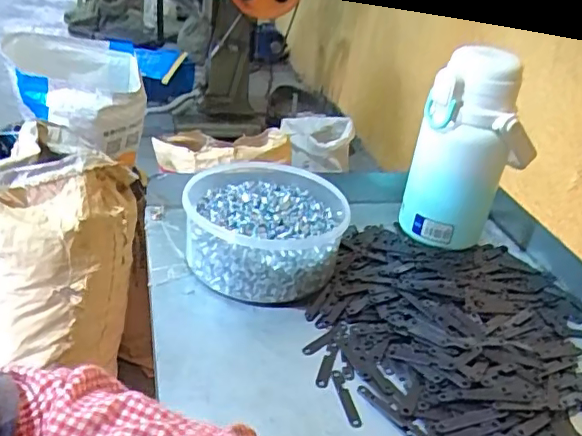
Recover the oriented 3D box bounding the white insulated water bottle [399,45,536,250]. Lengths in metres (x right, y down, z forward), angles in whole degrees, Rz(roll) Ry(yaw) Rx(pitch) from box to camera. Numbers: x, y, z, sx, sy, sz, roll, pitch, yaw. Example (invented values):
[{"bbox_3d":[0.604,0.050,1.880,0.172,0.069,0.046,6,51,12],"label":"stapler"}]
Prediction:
[{"bbox_3d":[0.185,-0.070,0.586,0.099,0.192,0.082,-6,32,-21],"label":"white insulated water bottle"}]

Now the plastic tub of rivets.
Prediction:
[{"bbox_3d":[-0.024,0.008,0.541,0.153,0.065,0.157,5,30,-3],"label":"plastic tub of rivets"}]

